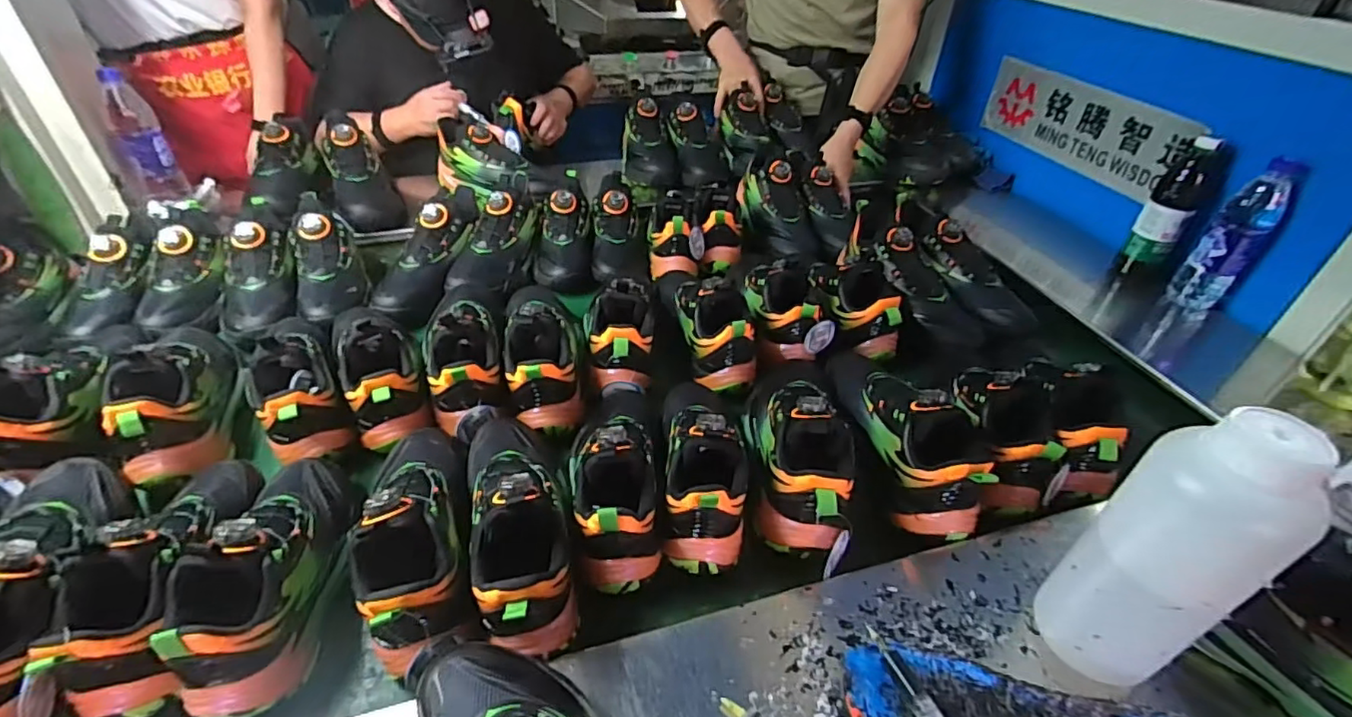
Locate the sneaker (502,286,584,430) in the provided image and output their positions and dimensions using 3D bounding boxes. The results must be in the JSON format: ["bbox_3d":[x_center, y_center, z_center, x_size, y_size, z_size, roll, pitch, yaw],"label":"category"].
[{"bbox_3d":[-0.167,-0.035,0.753,0.090,0.098,0.270,-6,40,-11],"label":"sneaker"}]

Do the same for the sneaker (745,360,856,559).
[{"bbox_3d":[0.134,0.064,0.646,0.110,0.096,0.277,8,40,6],"label":"sneaker"}]

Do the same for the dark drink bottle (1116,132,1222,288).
[{"bbox_3d":[0.748,-0.218,0.914,0.064,0.220,0.054,31,47,29],"label":"dark drink bottle"}]

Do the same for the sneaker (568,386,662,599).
[{"bbox_3d":[-0.063,0.090,0.602,0.084,0.093,0.252,-2,40,-6],"label":"sneaker"}]

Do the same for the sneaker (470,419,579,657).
[{"bbox_3d":[-0.147,0.126,0.551,0.084,0.096,0.271,-9,41,-14],"label":"sneaker"}]

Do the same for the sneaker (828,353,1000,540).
[{"bbox_3d":[0.261,0.053,0.671,0.112,0.092,0.282,0,40,-4],"label":"sneaker"}]

